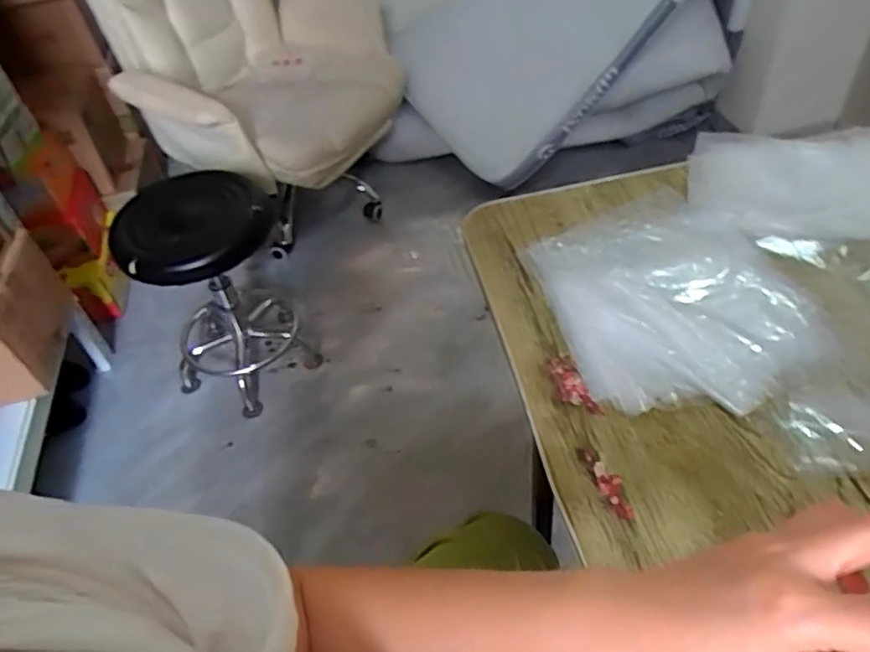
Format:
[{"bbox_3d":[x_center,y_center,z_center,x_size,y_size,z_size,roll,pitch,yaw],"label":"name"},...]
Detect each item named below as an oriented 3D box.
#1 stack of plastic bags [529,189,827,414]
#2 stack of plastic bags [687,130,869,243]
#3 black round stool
[{"bbox_3d":[0.227,-0.039,0.650,0.232,0.020,0.285,-17,48,-9],"label":"stack of plastic bags"},{"bbox_3d":[0.440,-0.165,0.726,0.292,0.033,0.186,5,48,11],"label":"stack of plastic bags"},{"bbox_3d":[-0.520,-0.076,1.571,0.338,0.499,0.366,-24,49,-15],"label":"black round stool"}]

